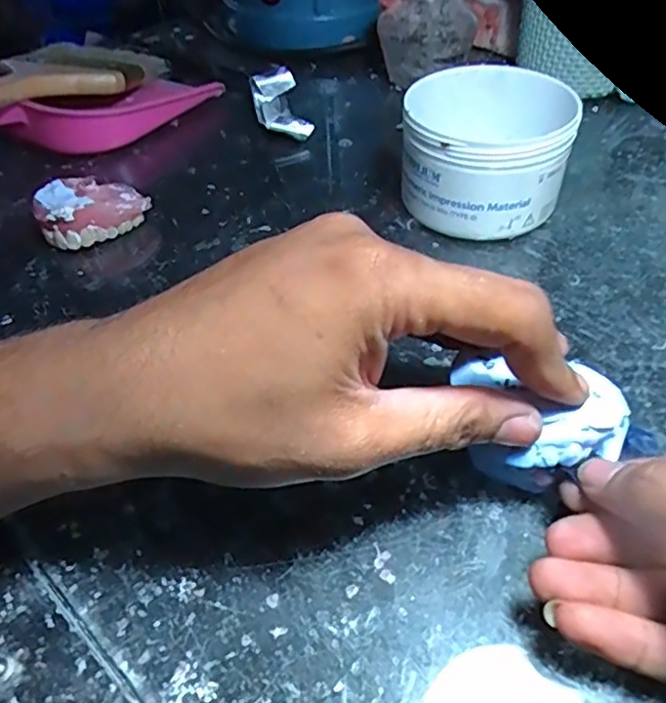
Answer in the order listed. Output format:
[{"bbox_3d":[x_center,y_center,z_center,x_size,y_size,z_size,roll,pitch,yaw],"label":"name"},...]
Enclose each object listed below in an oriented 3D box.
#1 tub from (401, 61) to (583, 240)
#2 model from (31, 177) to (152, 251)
[{"bbox_3d":[0.083,-0.112,0.336,0.089,0.070,0.083,1,47,5],"label":"tub"},{"bbox_3d":[-0.139,-0.083,0.350,0.058,0.025,0.040,-23,50,-17],"label":"model"}]

